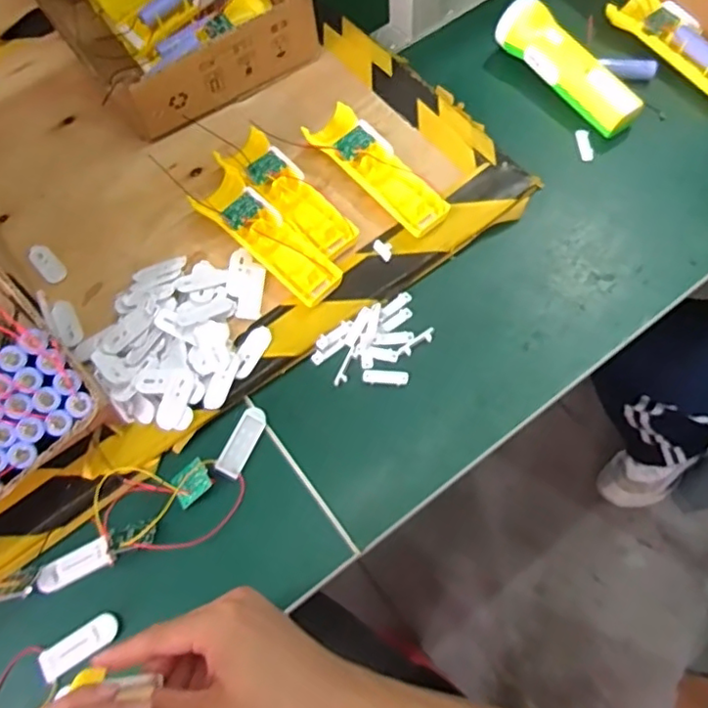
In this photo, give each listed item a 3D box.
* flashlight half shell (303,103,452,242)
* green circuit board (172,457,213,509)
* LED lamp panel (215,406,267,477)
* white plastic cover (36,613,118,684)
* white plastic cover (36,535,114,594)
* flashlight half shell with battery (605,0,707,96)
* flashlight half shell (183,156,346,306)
[{"bbox_3d":[0.021,-0.172,0.568,0.054,0.028,0.159,-39,69,-13],"label":"flashlight half shell"},{"bbox_3d":[-0.129,0.102,0.473,0.034,0.007,0.025,-39,106,-2],"label":"green circuit board"},{"bbox_3d":[-0.090,0.071,0.489,0.020,0.010,0.058,23,70,13],"label":"LED lamp panel"},{"bbox_3d":[-0.201,0.213,0.439,0.056,0.007,0.022,-35,68,-11],"label":"white plastic cover"},{"bbox_3d":[-0.214,0.162,0.460,0.058,0.005,0.021,-25,67,-7],"label":"white plastic cover"},{"bbox_3d":[0.334,-0.318,0.616,0.050,0.027,0.160,-34,68,-11],"label":"flashlight half shell with battery"},{"bbox_3d":[-0.081,-0.107,0.543,0.049,0.030,0.166,-43,70,-14],"label":"flashlight half shell"}]

